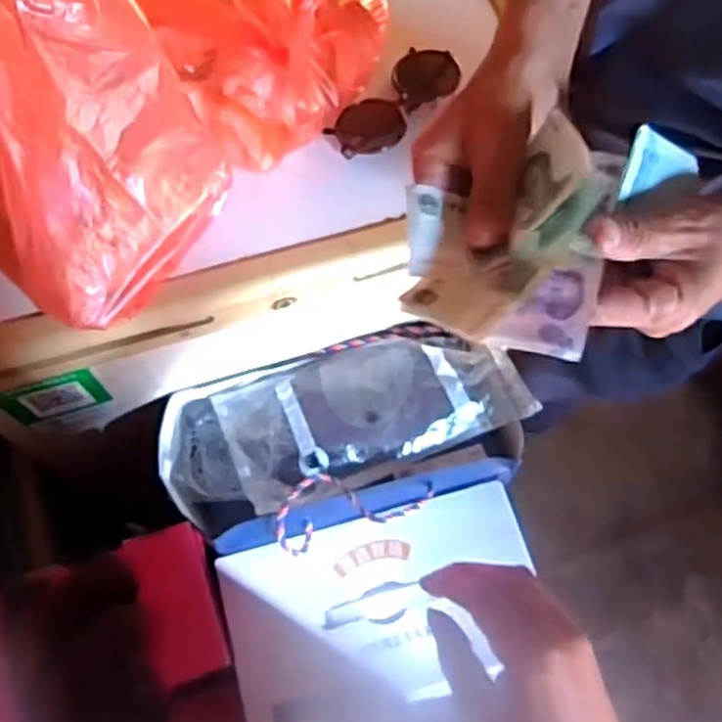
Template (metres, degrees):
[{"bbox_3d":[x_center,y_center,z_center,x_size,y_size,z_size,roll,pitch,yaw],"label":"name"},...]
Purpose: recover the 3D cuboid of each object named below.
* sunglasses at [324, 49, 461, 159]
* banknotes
[{"bbox_3d":[0.028,-0.207,0.624,0.054,0.027,0.129,38,73,10],"label":"sunglasses"},{"bbox_3d":[0.105,-0.067,0.426,0.153,0.059,0.132,5,70,-1],"label":"banknotes"}]

